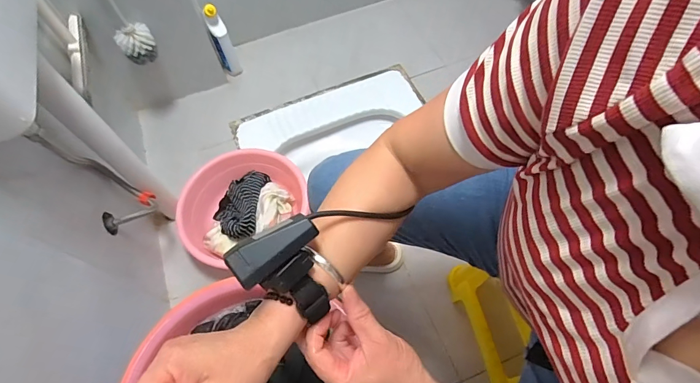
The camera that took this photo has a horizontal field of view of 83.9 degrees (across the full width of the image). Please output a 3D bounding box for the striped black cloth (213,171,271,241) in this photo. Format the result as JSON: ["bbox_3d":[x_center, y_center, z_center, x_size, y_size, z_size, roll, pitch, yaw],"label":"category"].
[{"bbox_3d":[-0.271,0.027,0.940,0.114,0.053,0.210,-2,46,2],"label":"striped black cloth"}]

